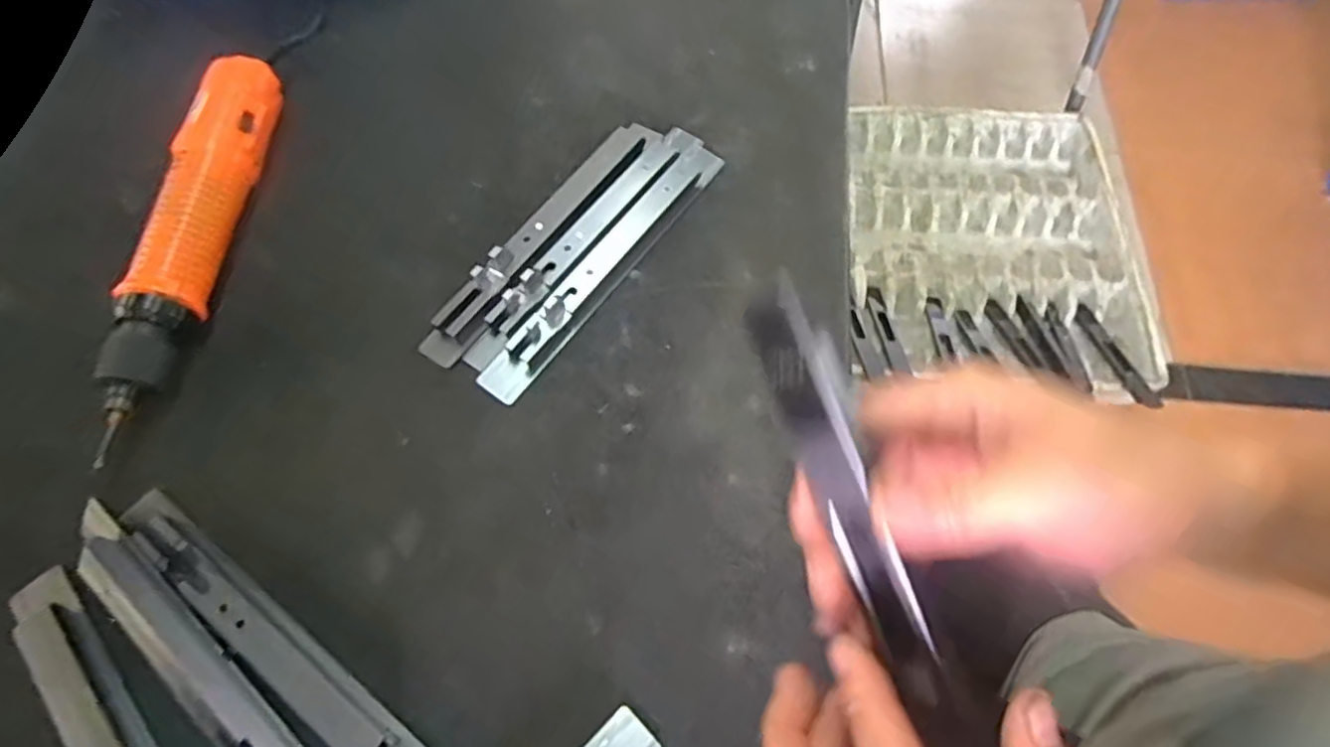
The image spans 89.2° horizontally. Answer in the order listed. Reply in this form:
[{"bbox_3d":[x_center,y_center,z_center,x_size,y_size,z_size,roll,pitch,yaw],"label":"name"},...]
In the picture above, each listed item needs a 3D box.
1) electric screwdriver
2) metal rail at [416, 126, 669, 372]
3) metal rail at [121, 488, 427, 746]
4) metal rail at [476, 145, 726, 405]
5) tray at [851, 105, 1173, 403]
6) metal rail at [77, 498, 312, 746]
[{"bbox_3d":[-0.288,-0.084,0.413,0.044,0.045,0.274,3,65,1],"label":"electric screwdriver"},{"bbox_3d":[-0.075,-0.094,0.424,0.027,0.023,0.213,34,69,14],"label":"metal rail"},{"bbox_3d":[-0.194,0.130,0.330,0.212,0.014,0.025,35,69,14],"label":"metal rail"},{"bbox_3d":[-0.034,-0.072,0.420,0.026,0.019,0.217,35,69,14],"label":"metal rail"},{"bbox_3d":[0.520,-0.209,1.095,0.458,0.055,0.546,4,65,1],"label":"tray"},{"bbox_3d":[-0.223,0.139,0.324,0.203,0.017,0.029,36,70,15],"label":"metal rail"}]

